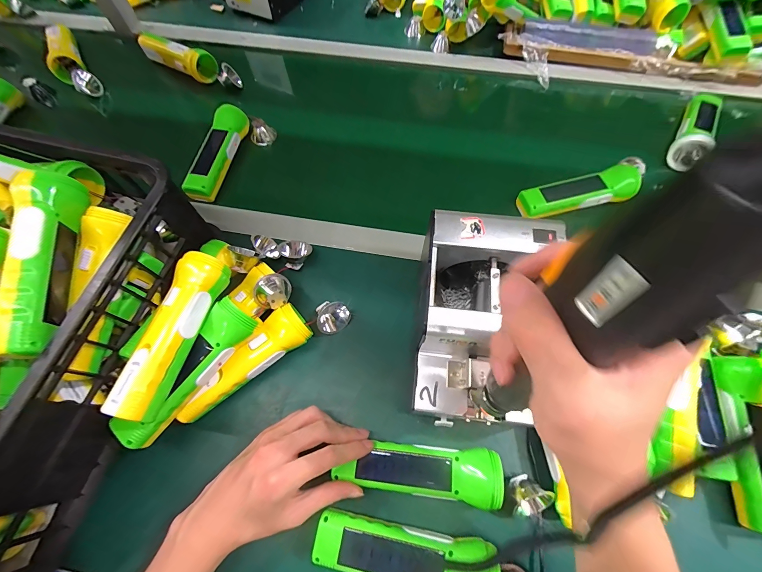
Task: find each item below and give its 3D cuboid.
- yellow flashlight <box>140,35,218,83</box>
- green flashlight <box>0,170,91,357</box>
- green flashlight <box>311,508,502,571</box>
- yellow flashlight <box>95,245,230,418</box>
[{"bbox_3d":[-0.388,-0.436,0.610,0.163,0.044,0.045,27,69,13],"label":"yellow flashlight"},{"bbox_3d":[-0.297,-0.024,0.280,0.045,0.045,0.164,-8,65,-2],"label":"green flashlight"},{"bbox_3d":[0.018,0.246,0.295,0.160,0.049,0.049,9,66,5],"label":"green flashlight"},{"bbox_3d":[-0.203,0.042,0.317,0.043,0.040,0.163,12,66,7],"label":"yellow flashlight"}]

